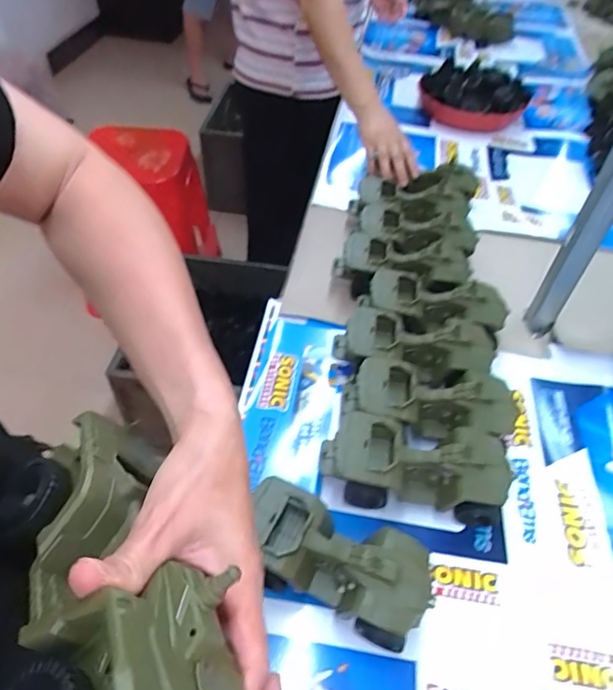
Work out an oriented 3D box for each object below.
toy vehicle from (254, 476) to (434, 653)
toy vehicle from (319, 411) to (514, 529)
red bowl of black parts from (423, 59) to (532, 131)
[{"bbox_3d":[0.022,0.199,0.467,0.172,0.081,0.081,22,50,15],"label":"toy vehicle"},{"bbox_3d":[0.110,0.127,0.537,0.186,0.077,0.084,9,48,4],"label":"toy vehicle"},{"bbox_3d":[0.385,-0.582,1.186,0.189,0.111,0.192,-34,58,-29],"label":"red bowl of black parts"}]

